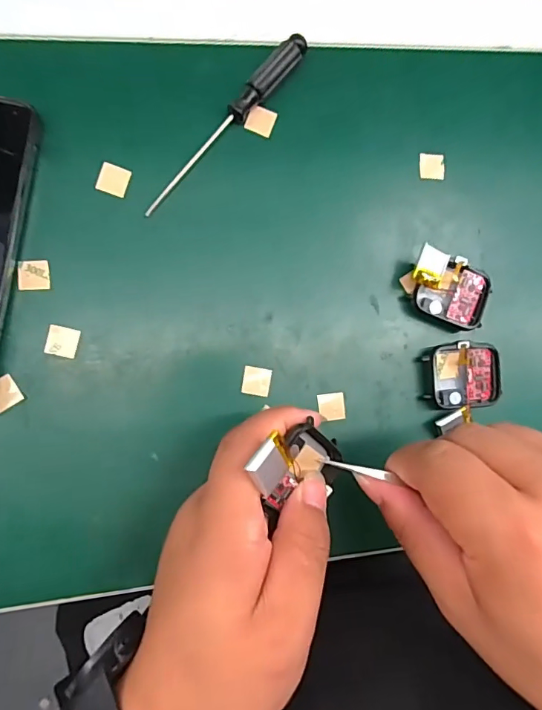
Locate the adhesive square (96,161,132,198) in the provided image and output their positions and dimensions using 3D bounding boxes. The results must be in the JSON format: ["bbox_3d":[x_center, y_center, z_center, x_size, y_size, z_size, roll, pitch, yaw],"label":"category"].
[{"bbox_3d":[-0.085,-0.095,0.263,0.016,0.004,0.015,17,85,-8],"label":"adhesive square"}]

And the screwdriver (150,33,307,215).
[{"bbox_3d":[-0.024,-0.128,0.268,0.012,0.013,0.130,40,82,-5],"label":"screwdriver"}]

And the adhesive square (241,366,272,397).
[{"bbox_3d":[-0.008,0.015,0.269,0.016,0.004,0.015,10,86,-9],"label":"adhesive square"}]

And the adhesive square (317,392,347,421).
[{"bbox_3d":[0.035,0.030,0.277,0.016,0.004,0.015,-7,82,-9],"label":"adhesive square"}]

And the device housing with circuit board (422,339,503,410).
[{"bbox_3d":[0.113,0.012,0.285,0.044,0.015,0.038,-3,88,-9],"label":"device housing with circuit board"}]

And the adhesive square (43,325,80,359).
[{"bbox_3d":[-0.110,-0.007,0.254,0.016,0.004,0.015,11,86,-9],"label":"adhesive square"}]

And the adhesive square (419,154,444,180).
[{"bbox_3d":[0.098,-0.115,0.293,0.015,0.004,0.015,1,87,-9],"label":"adhesive square"}]

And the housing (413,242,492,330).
[{"bbox_3d":[0.104,-0.037,0.283,0.051,0.021,0.038,20,84,-8],"label":"housing"}]

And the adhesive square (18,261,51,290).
[{"bbox_3d":[-0.124,-0.042,0.252,0.015,0.004,0.015,-6,88,-9],"label":"adhesive square"}]

